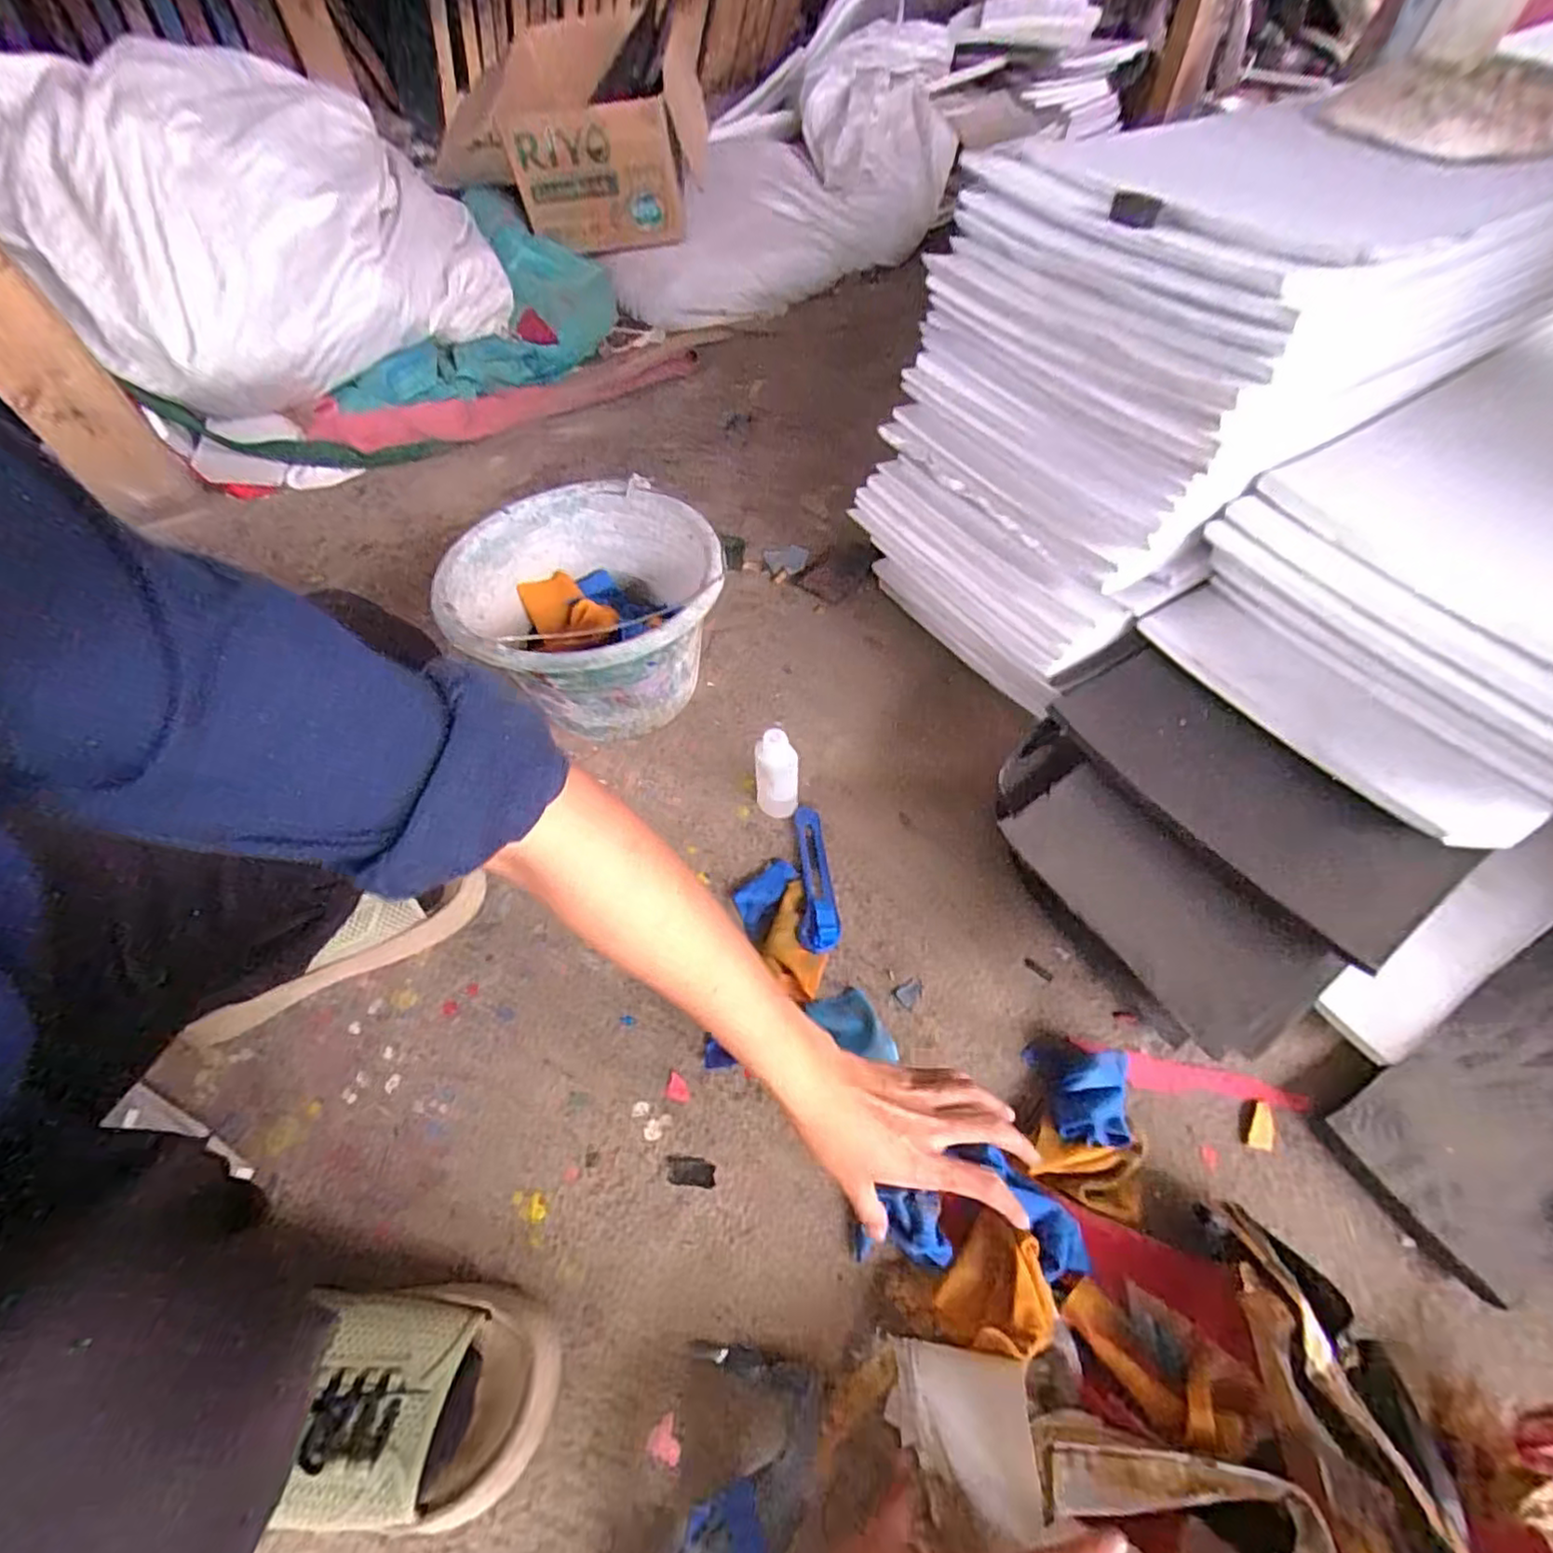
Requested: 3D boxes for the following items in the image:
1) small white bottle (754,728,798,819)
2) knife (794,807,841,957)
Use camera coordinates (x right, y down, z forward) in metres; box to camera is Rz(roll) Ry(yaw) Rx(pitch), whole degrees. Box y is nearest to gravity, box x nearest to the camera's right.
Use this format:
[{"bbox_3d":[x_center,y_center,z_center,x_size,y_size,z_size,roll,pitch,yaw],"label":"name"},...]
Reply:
[{"bbox_3d":[0.000,0.003,0.580,0.037,0.095,0.037,-10,56,-2],"label":"small white bottle"},{"bbox_3d":[0.031,0.086,0.562,0.033,0.017,0.131,-6,56,1],"label":"knife"}]

